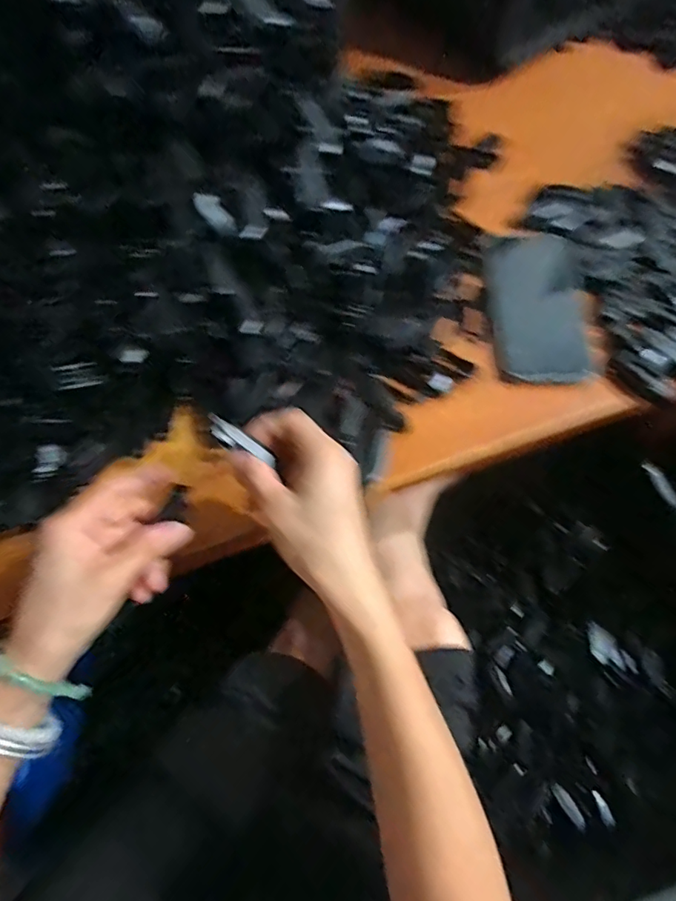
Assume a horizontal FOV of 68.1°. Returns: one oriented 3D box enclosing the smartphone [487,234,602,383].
[{"bbox_3d":[0.180,-0.135,0.452,0.081,0.006,0.160,0,66,-2],"label":"smartphone"}]

